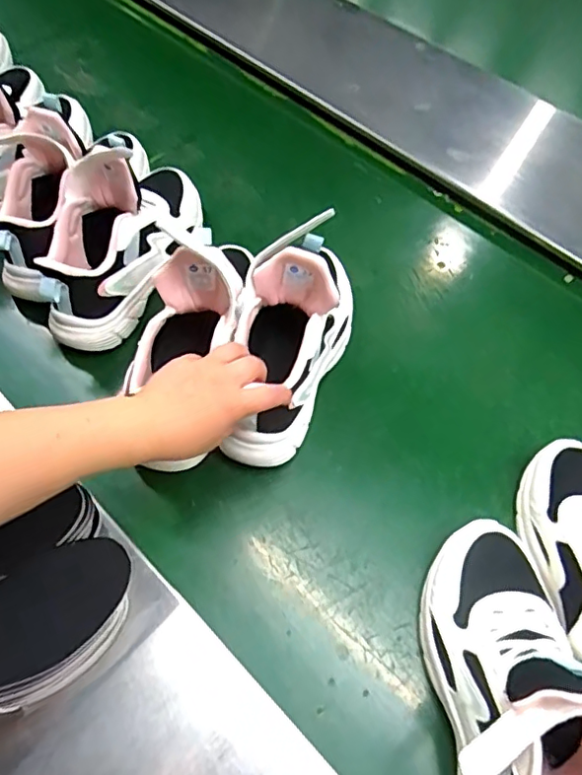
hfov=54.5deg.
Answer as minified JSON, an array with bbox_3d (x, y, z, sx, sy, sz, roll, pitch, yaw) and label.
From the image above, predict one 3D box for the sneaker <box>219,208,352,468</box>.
[{"bbox_3d":[0.005,-0.060,0.513,0.094,0.152,0.230,11,59,4],"label":"sneaker"}]

